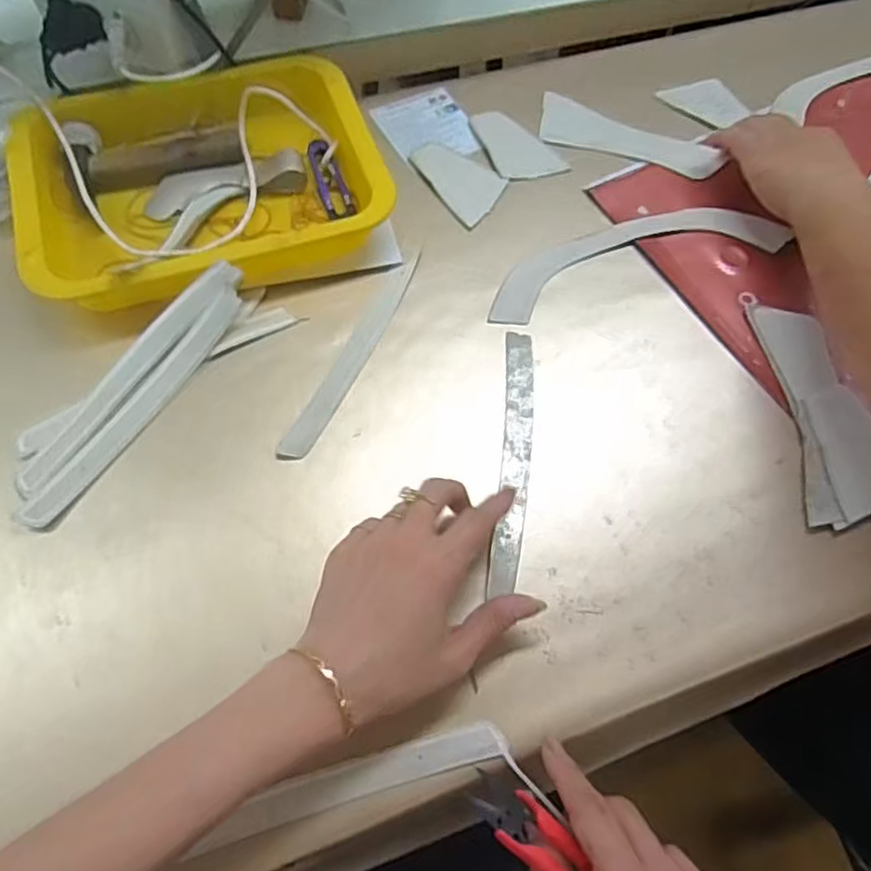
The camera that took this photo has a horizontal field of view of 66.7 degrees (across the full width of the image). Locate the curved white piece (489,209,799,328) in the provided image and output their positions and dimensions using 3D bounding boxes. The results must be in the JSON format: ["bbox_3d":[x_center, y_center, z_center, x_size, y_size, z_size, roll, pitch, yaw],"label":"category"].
[{"bbox_3d":[0.150,-0.139,0.506,0.239,0.009,0.060,-17,67,-11],"label":"curved white piece"}]

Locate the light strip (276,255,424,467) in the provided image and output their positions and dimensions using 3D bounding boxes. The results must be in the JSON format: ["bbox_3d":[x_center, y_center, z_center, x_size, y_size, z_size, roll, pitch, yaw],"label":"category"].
[{"bbox_3d":[-0.056,-0.057,0.460,0.019,0.004,0.178,24,66,8],"label":"light strip"}]

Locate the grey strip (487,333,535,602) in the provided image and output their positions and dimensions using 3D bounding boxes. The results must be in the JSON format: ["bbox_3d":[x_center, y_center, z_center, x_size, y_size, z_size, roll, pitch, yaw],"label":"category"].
[{"bbox_3d":[0.051,0.012,0.426,0.021,0.004,0.183,7,63,1],"label":"grey strip"}]

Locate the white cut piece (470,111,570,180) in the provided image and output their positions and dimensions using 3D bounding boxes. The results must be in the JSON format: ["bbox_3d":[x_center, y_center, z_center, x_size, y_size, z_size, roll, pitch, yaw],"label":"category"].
[{"bbox_3d":[0.062,-0.242,0.556,0.048,0.004,0.092,-35,71,-17],"label":"white cut piece"}]

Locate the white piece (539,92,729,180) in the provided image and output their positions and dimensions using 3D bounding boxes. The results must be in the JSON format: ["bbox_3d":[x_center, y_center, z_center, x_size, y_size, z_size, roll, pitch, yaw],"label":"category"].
[{"bbox_3d":[0.161,-0.251,0.565,0.157,0.007,0.054,25,66,8],"label":"white piece"}]

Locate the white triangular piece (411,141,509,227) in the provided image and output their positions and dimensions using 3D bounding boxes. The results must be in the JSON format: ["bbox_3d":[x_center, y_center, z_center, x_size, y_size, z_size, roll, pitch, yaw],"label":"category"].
[{"bbox_3d":[0.014,-0.207,0.539,0.087,0.004,0.059,37,68,14],"label":"white triangular piece"}]

